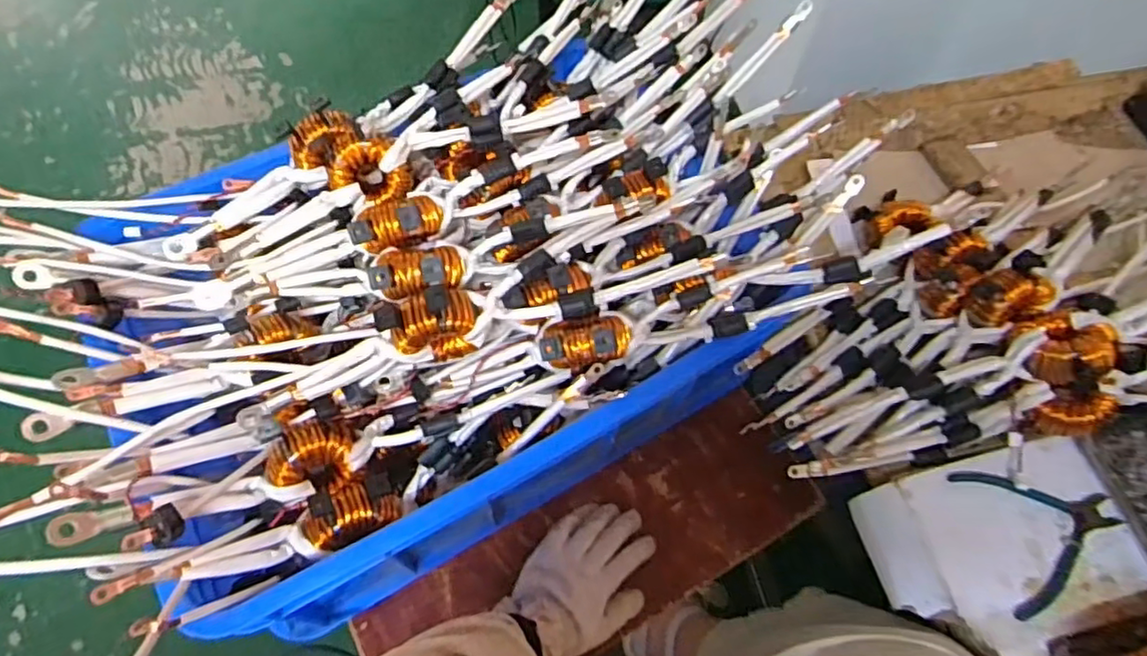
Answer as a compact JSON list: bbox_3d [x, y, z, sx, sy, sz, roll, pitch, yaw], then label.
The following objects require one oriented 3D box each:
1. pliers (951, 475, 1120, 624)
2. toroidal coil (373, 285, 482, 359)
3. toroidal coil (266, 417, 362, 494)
[{"bbox_3d":[0.434,0.183,0.575,0.135,0.020,0.122,-9,63,-7],"label":"pliers"},{"bbox_3d":[-0.120,-0.002,0.535,0.080,0.079,0.035,-11,63,-8],"label":"toroidal coil"},{"bbox_3d":[-0.226,0.112,0.544,0.072,0.049,0.057,-24,66,-14],"label":"toroidal coil"}]

